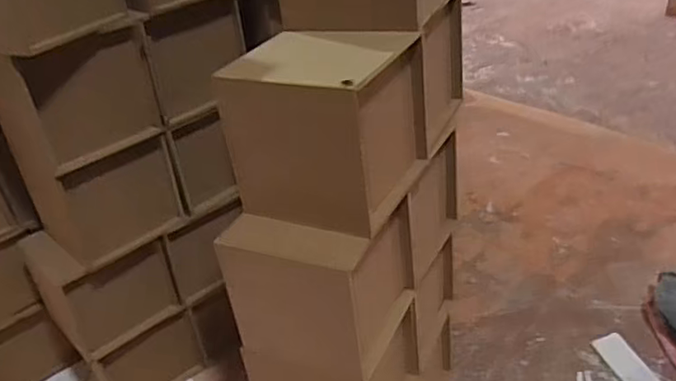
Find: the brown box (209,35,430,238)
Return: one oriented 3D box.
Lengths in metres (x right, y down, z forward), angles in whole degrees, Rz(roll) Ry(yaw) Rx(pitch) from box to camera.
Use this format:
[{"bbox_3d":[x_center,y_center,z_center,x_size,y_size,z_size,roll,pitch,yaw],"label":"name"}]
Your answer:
[{"bbox_3d":[-0.005,-0.052,0.432,0.106,0.113,0.115,14,38,25],"label":"brown box"}]

